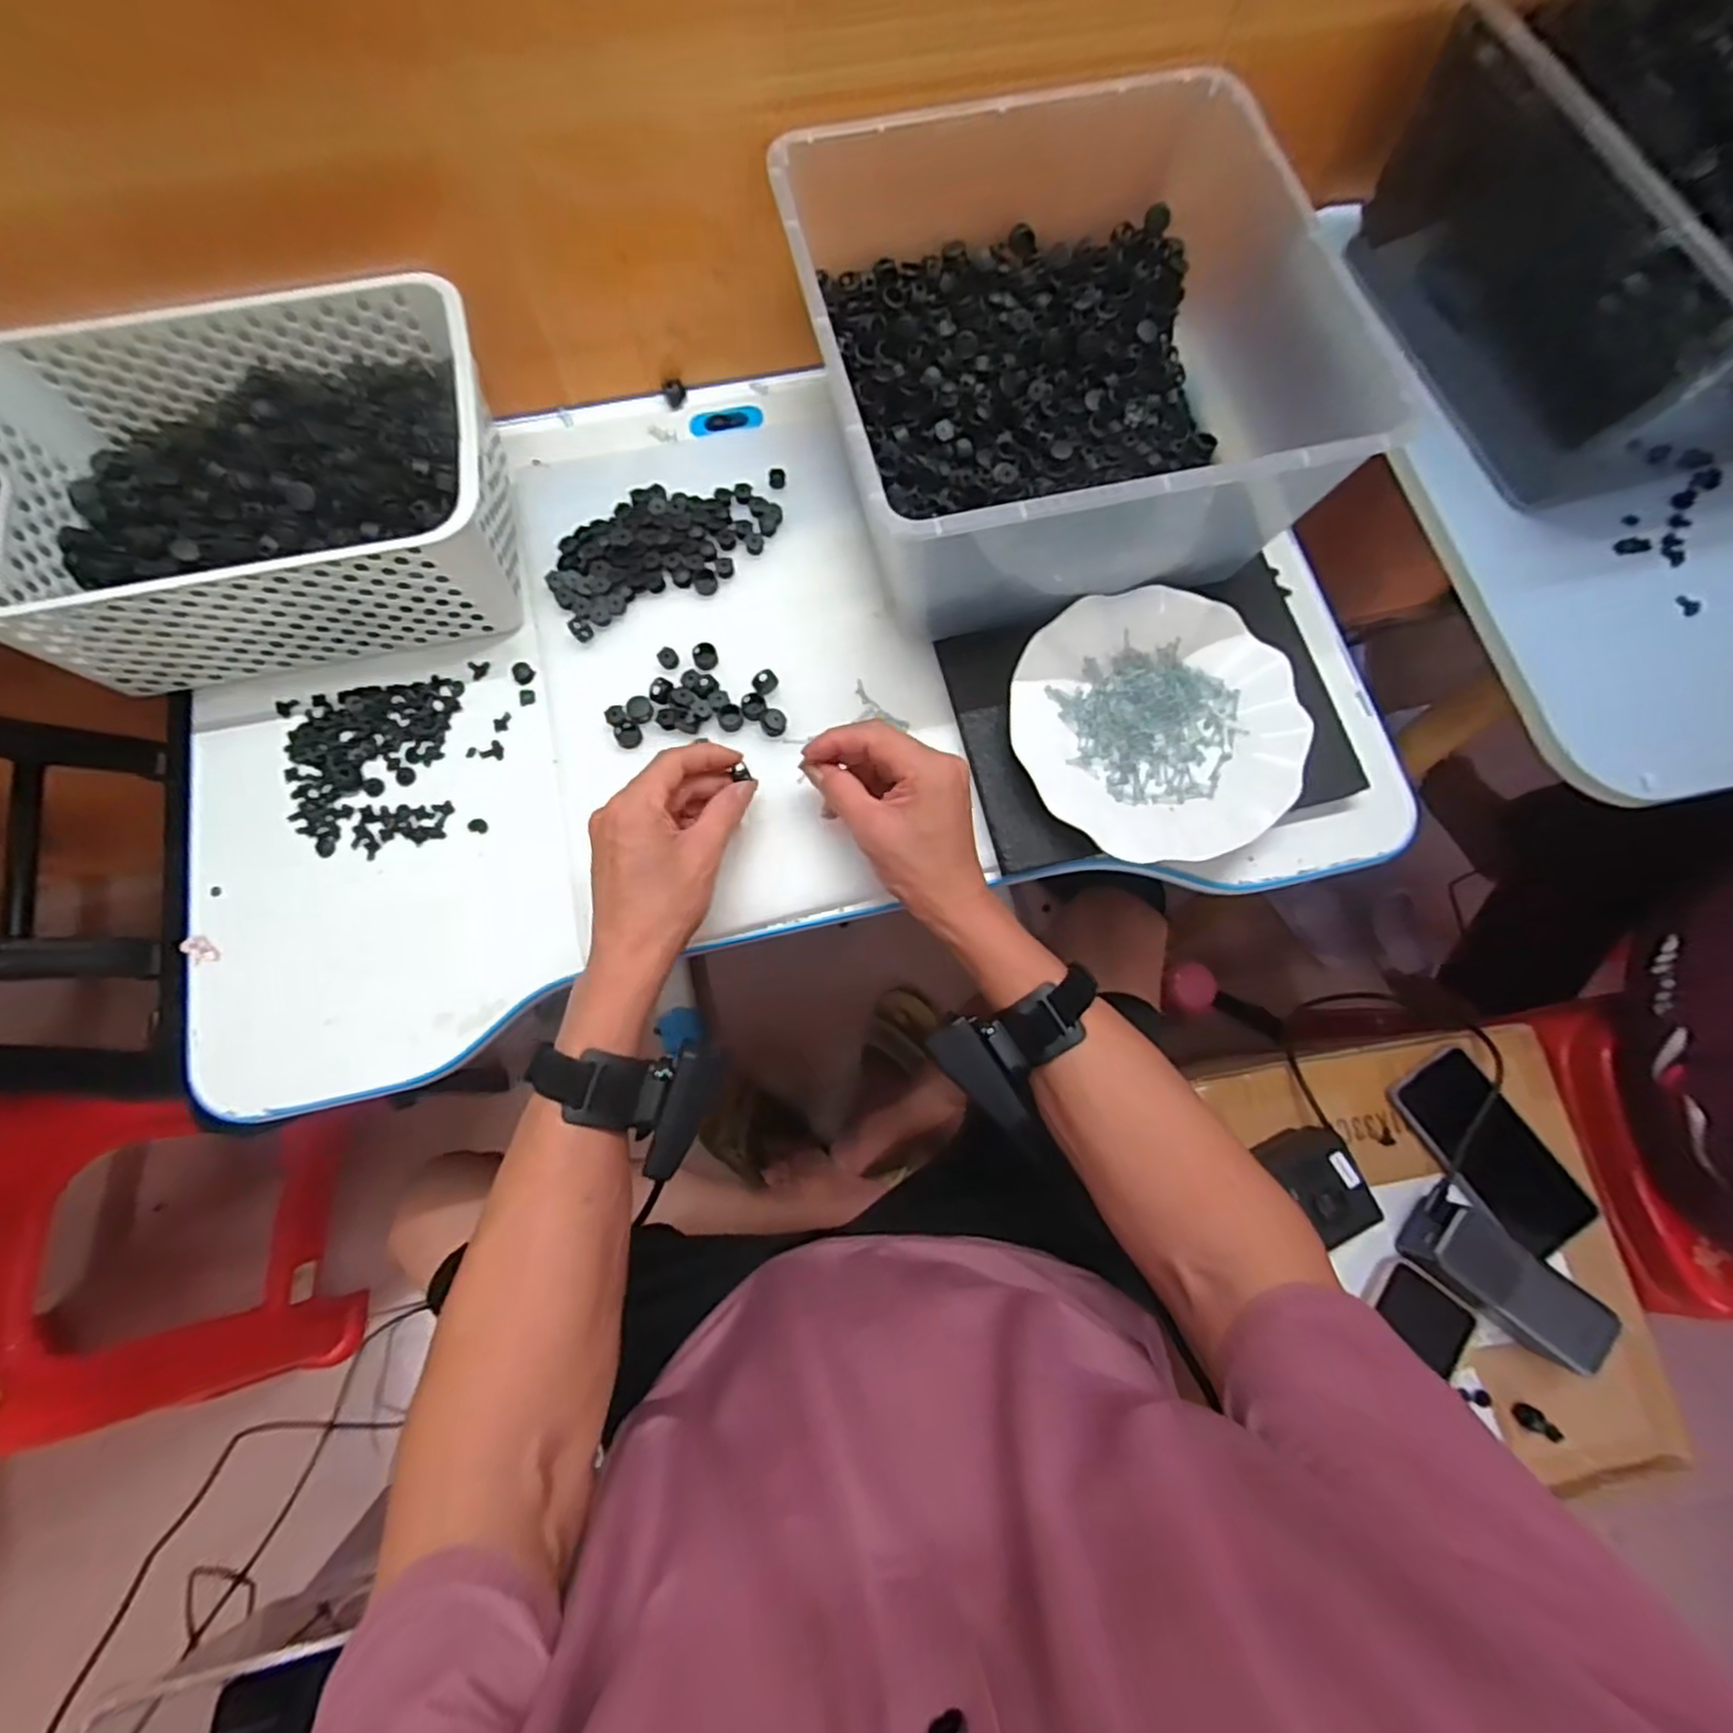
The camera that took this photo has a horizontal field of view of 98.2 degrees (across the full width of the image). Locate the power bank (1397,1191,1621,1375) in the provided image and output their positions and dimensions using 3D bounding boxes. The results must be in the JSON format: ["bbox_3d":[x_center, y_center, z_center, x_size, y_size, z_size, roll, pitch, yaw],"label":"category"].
[{"bbox_3d":[0.490,0.321,0.577,0.137,0.043,0.056,40,77,9],"label":"power bank"}]

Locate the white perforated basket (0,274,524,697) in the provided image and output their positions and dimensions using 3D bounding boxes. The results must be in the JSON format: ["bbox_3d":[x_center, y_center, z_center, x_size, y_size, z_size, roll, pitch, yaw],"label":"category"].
[{"bbox_3d":[-0.384,-0.238,0.481,0.301,0.104,0.195,-12,75,-4],"label":"white perforated basket"}]

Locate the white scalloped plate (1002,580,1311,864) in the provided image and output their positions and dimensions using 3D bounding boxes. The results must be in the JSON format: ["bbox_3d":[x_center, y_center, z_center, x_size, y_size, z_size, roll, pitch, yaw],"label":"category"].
[{"bbox_3d":[0.183,-0.091,0.481,0.170,0.025,0.179,0,74,-1],"label":"white scalloped plate"}]

